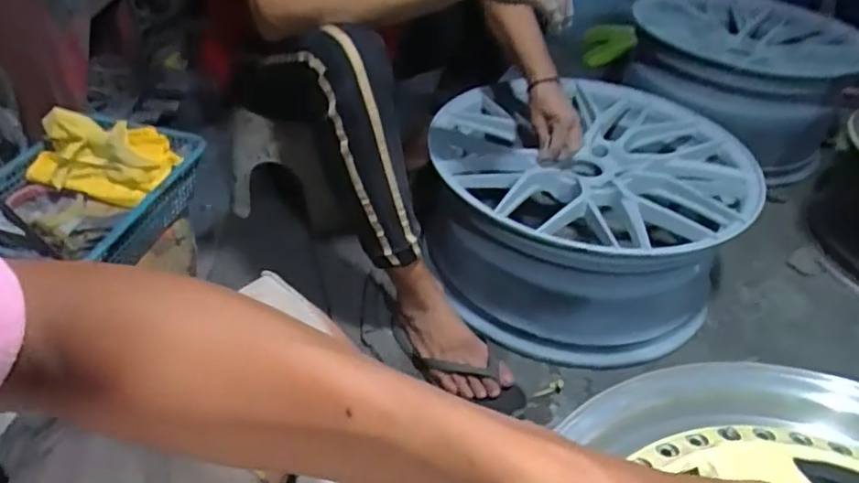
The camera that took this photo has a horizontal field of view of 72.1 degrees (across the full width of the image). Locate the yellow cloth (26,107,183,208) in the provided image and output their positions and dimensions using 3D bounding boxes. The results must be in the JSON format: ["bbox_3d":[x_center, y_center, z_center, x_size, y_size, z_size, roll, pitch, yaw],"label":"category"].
[{"bbox_3d":[-0.467,-0.122,0.843,0.189,0.082,0.165,-22,45,-28],"label":"yellow cloth"}]

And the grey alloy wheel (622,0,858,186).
[{"bbox_3d":[0.728,-0.394,1.422,0.472,0.269,0.403,21,42,22],"label":"grey alloy wheel"}]

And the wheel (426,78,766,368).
[{"bbox_3d":[0.258,-0.058,1.067,0.517,0.259,0.485,12,40,12],"label":"wheel"}]

